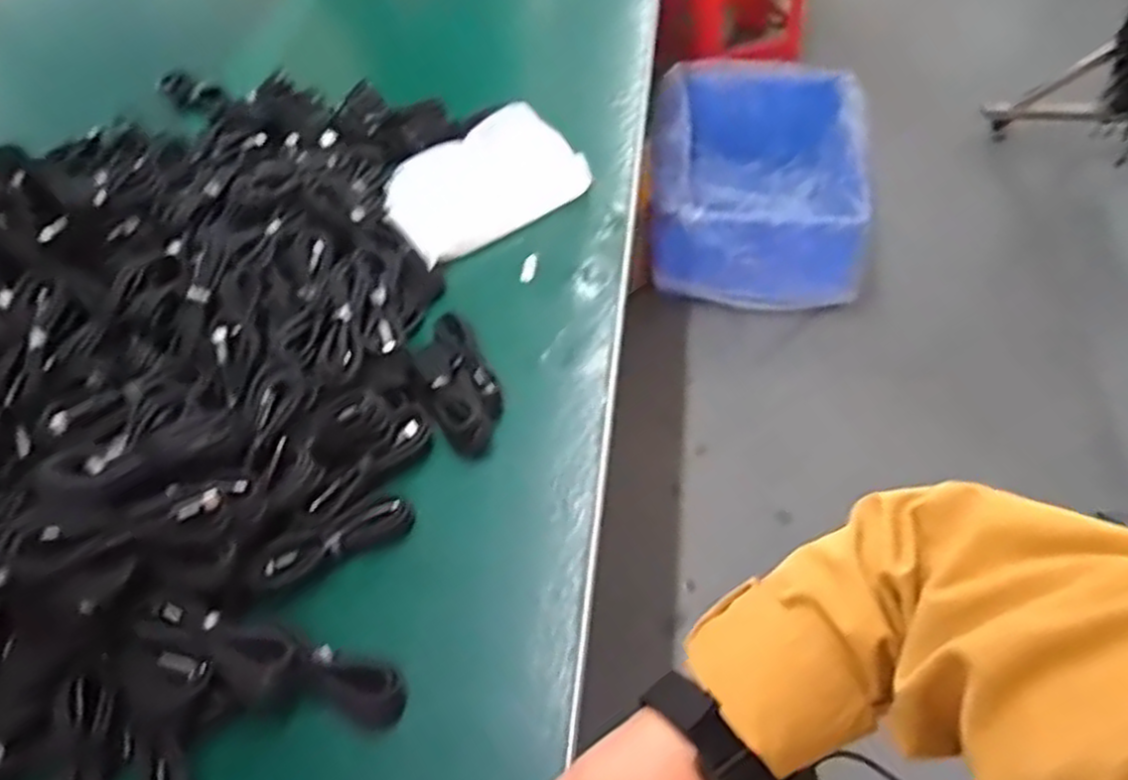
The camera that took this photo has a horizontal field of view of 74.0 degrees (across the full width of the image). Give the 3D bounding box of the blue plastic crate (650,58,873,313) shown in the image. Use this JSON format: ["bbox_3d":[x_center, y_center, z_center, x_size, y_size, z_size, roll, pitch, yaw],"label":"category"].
[{"bbox_3d":[0.428,-0.466,1.680,0.440,0.256,0.564,5,53,9],"label":"blue plastic crate"}]

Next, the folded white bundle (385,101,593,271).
[{"bbox_3d":[-0.076,-0.200,0.715,0.189,0.033,0.129,-34,58,-20],"label":"folded white bundle"}]

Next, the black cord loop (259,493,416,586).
[{"bbox_3d":[-0.153,0.103,0.509,0.103,0.020,0.029,-27,56,-16],"label":"black cord loop"}]

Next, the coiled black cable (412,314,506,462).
[{"bbox_3d":[-0.082,-0.006,0.586,0.052,0.029,0.119,-22,54,-12],"label":"coiled black cable"}]

